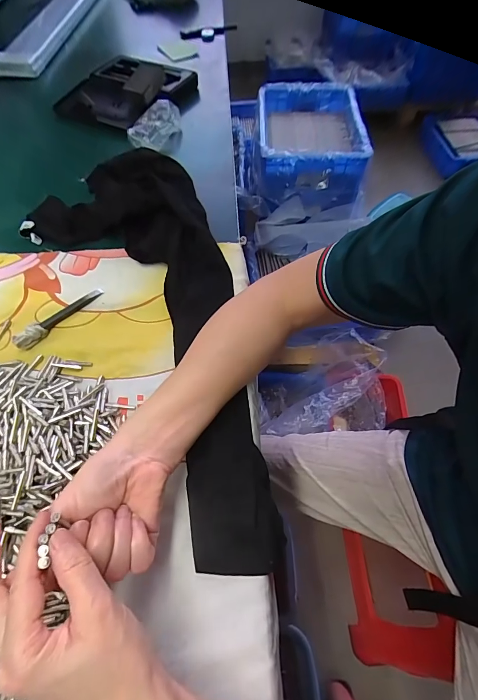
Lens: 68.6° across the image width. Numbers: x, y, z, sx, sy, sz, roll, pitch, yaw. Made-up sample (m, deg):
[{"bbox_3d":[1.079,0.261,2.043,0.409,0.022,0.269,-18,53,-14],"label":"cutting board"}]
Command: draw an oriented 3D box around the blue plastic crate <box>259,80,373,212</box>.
[{"bbox_3d":[0.209,-0.649,1.087,0.290,0.167,0.399,1,58,2],"label":"blue plastic crate"}]

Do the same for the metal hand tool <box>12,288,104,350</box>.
[{"bbox_3d":[-0.204,-0.041,0.396,0.017,0.017,0.108,32,64,20],"label":"metal hand tool"}]

